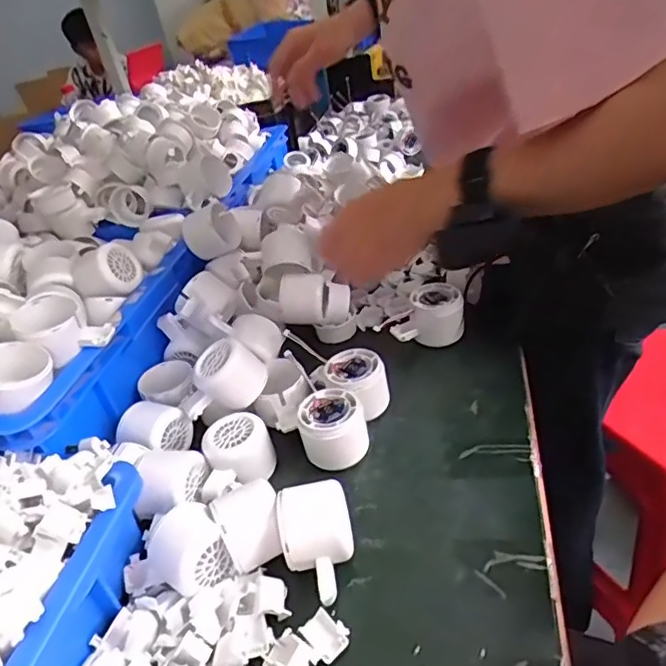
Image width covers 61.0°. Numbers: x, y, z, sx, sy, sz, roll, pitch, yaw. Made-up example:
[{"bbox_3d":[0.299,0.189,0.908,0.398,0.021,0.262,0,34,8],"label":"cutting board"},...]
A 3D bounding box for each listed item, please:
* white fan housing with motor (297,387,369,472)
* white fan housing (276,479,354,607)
[{"bbox_3d":[0.001,0.087,0.509,0.058,0.048,0.059,-9,34,2],"label":"white fan housing with motor"},{"bbox_3d":[-0.010,0.152,0.412,0.050,0.051,0.074,-12,34,-2],"label":"white fan housing"}]

